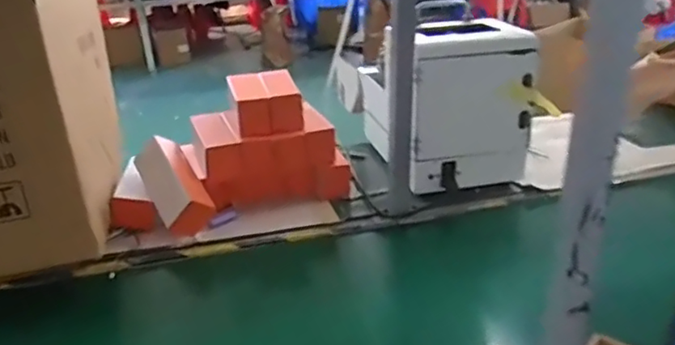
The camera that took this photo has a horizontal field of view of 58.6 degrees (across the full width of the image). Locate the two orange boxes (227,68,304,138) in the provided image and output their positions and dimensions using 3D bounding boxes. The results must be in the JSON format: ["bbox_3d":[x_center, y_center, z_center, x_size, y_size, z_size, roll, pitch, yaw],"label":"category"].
[{"bbox_3d":[-0.130,-0.127,1.079,0.114,0.056,0.165,-8,26,-13],"label":"two orange boxes"}]

